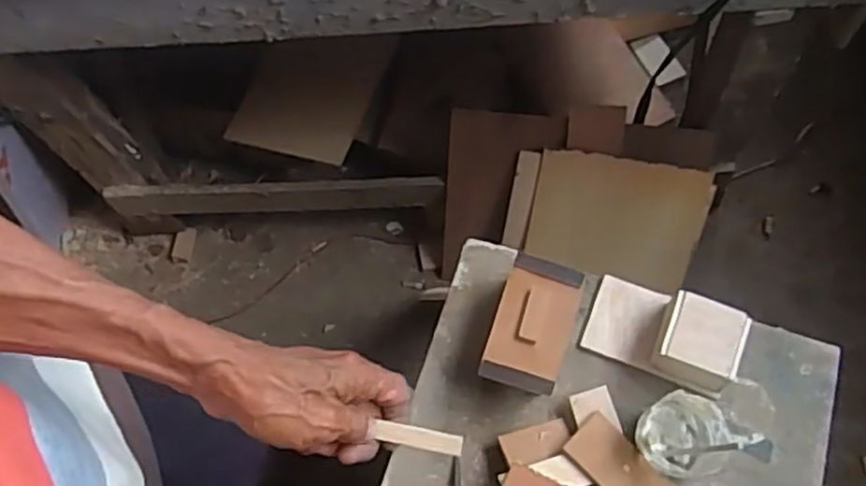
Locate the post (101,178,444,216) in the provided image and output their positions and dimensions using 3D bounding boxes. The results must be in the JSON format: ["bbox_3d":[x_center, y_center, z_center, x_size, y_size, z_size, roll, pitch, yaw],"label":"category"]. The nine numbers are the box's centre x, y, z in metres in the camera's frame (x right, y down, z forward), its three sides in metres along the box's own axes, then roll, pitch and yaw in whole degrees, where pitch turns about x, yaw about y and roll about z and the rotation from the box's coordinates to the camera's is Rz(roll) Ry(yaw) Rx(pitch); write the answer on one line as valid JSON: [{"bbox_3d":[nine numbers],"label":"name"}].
[{"bbox_3d":[-0.265,-0.076,1.199,0.549,0.078,0.032,-3,68,2],"label":"post"}]

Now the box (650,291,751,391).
[{"bbox_3d":[0.227,0.085,0.602,0.070,0.038,0.068,22,71,11],"label":"box"}]

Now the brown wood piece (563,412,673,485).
[{"bbox_3d":[0.160,0.192,0.569,0.108,0.005,0.045,43,71,15],"label":"brown wood piece"}]

